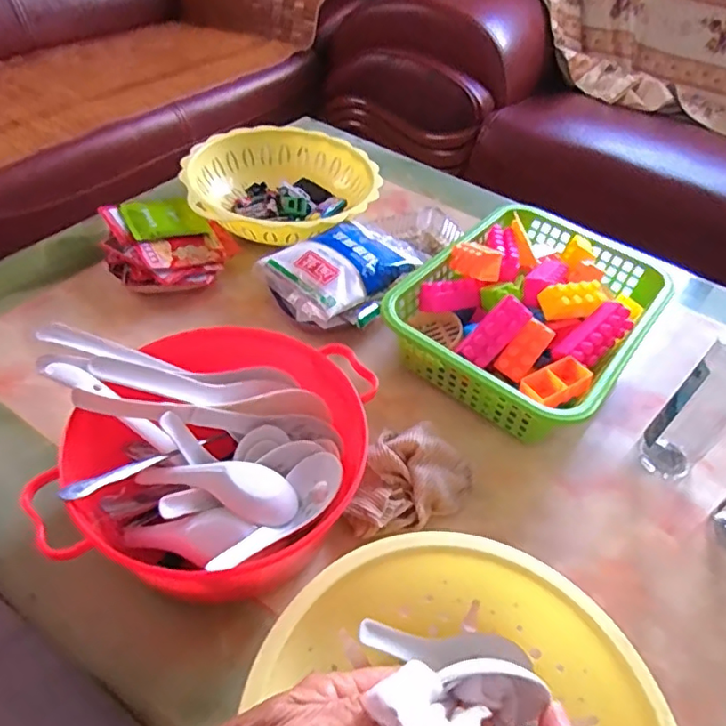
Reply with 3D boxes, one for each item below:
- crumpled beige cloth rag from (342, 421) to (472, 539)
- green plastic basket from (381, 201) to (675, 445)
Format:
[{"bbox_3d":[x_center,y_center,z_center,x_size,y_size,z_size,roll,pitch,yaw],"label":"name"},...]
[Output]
[{"bbox_3d":[0.035,0.105,0.483,0.084,0.051,0.106,35,52,24],"label":"crumpled beige cloth rag"},{"bbox_3d":[0.181,-0.055,0.619,0.217,0.101,0.290,32,51,22],"label":"green plastic basket"}]

